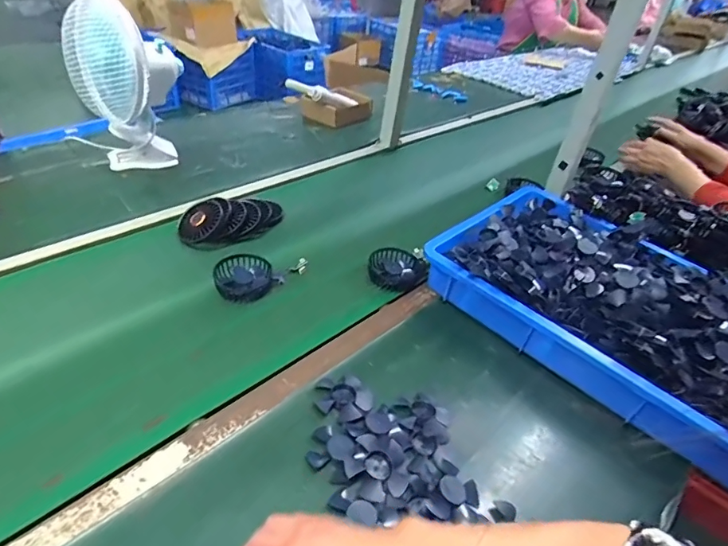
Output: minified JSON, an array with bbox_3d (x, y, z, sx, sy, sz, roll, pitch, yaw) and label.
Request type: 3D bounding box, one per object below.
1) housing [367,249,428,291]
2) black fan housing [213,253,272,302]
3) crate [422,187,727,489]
[{"bbox_3d":[0.053,-0.007,0.803,0.092,0.025,0.089,5,37,-4],"label":"housing"},{"bbox_3d":[-0.190,0.006,0.734,0.086,0.030,0.092,-1,37,-11],"label":"black fan housing"},{"bbox_3d":[0.413,0.051,0.736,0.551,0.108,0.364,33,43,30],"label":"crate"}]

